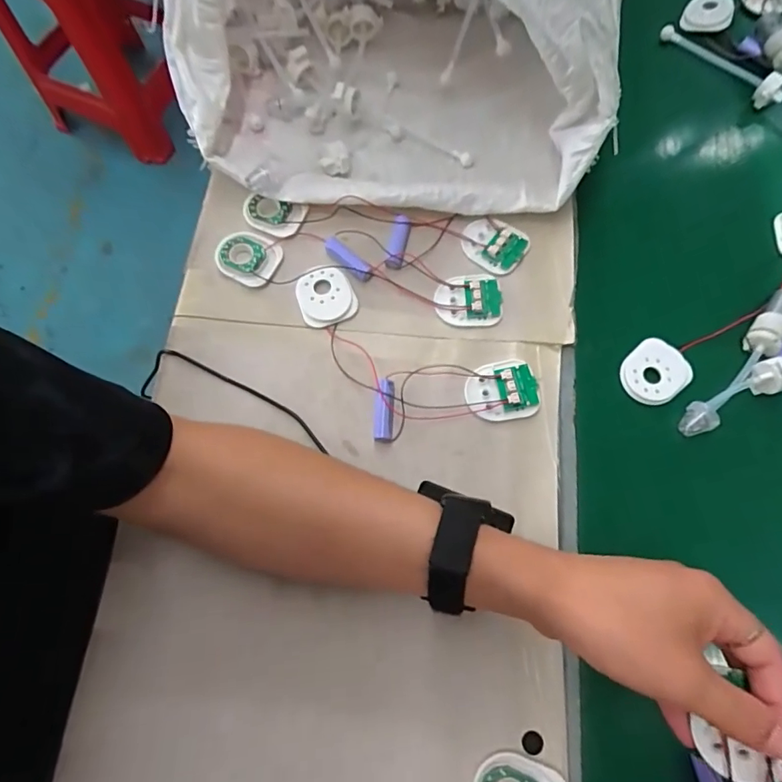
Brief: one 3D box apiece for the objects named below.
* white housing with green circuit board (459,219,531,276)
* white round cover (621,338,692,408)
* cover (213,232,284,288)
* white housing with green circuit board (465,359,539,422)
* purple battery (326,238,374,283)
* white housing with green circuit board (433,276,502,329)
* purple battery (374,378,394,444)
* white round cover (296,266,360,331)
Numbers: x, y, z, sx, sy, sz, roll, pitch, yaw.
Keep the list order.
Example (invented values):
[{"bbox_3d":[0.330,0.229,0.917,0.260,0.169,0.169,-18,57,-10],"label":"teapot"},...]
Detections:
[{"bbox_3d":[0.091,-0.131,0.437,0.057,0.008,0.043,33,76,11],"label":"white housing with green circuit board"},{"bbox_3d":[0.219,-0.016,0.411,0.057,0.007,0.048,-37,75,-10],"label":"white round cover"},{"bbox_3d":[-0.125,-0.120,0.442,0.055,0.007,0.047,21,74,8],"label":"cover"},{"bbox_3d":[0.088,-0.001,0.394,0.055,0.014,0.048,-8,72,-2],"label":"white housing with green circuit board"},{"bbox_3d":[-0.038,-0.117,0.440,0.017,0.011,0.053,-41,76,-11],"label":"purple battery"},{"bbox_3d":[0.066,-0.077,0.422,0.055,0.011,0.046,-1,72,1],"label":"white housing with green circuit board"},{"bbox_3d":[-0.005,0.016,0.396,0.015,0.010,0.049,2,72,2],"label":"purple battery"},{"bbox_3d":[-0.056,-0.081,0.427,0.048,0.011,0.049,0,75,0],"label":"white round cover"}]

